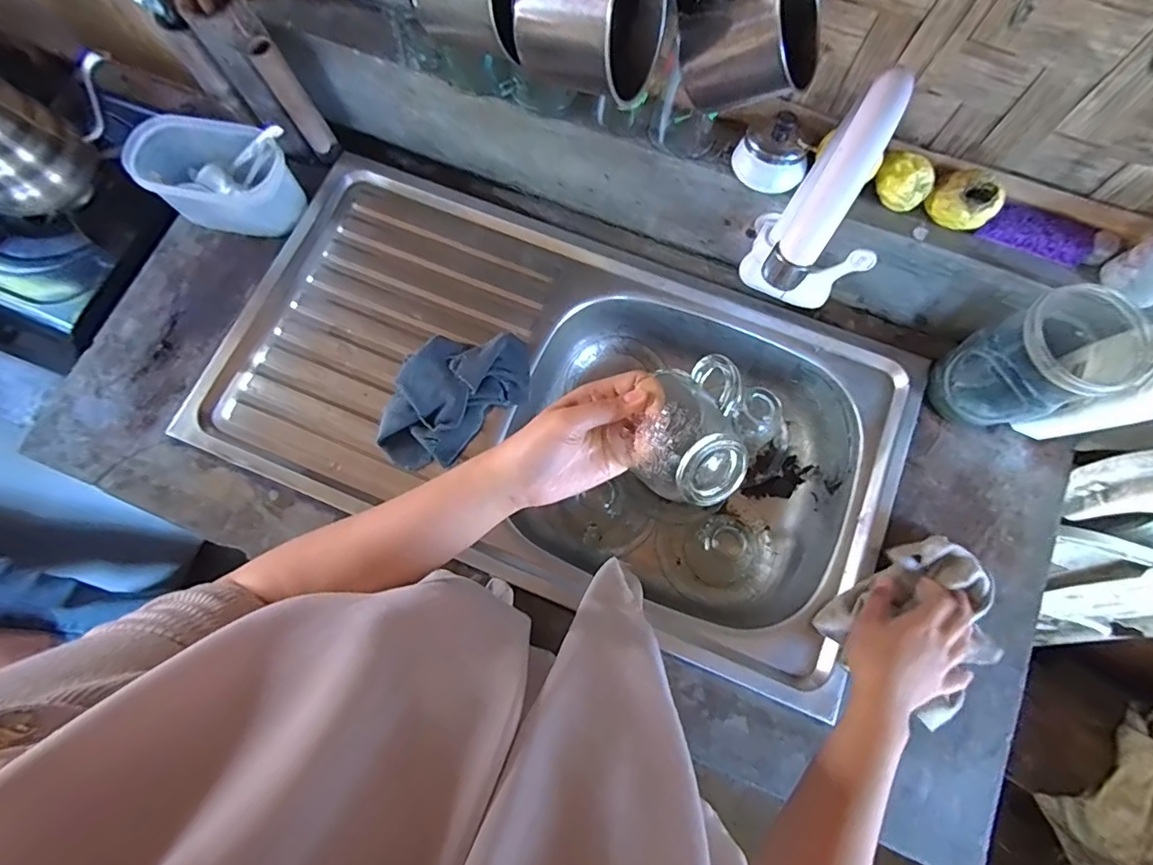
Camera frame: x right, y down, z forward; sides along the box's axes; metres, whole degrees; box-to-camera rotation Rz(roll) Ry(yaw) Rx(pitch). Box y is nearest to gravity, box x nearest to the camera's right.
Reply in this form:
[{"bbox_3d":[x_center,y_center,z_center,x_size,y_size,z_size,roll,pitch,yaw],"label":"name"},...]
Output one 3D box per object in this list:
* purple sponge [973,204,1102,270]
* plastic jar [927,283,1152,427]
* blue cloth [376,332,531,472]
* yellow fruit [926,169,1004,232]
[{"bbox_3d":[0.431,-0.183,0.487,0.091,0.017,0.039,25,79,6],"label":"purple sponge"},{"bbox_3d":[0.452,-0.066,0.510,0.121,0.147,0.097,-17,78,-3],"label":"plastic jar"},{"bbox_3d":[-0.137,-0.041,0.575,0.185,0.052,0.108,-43,81,-8],"label":"blue cloth"},{"bbox_3d":[0.360,-0.215,0.483,0.044,0.035,0.055,-41,81,-8],"label":"yellow fruit"}]

